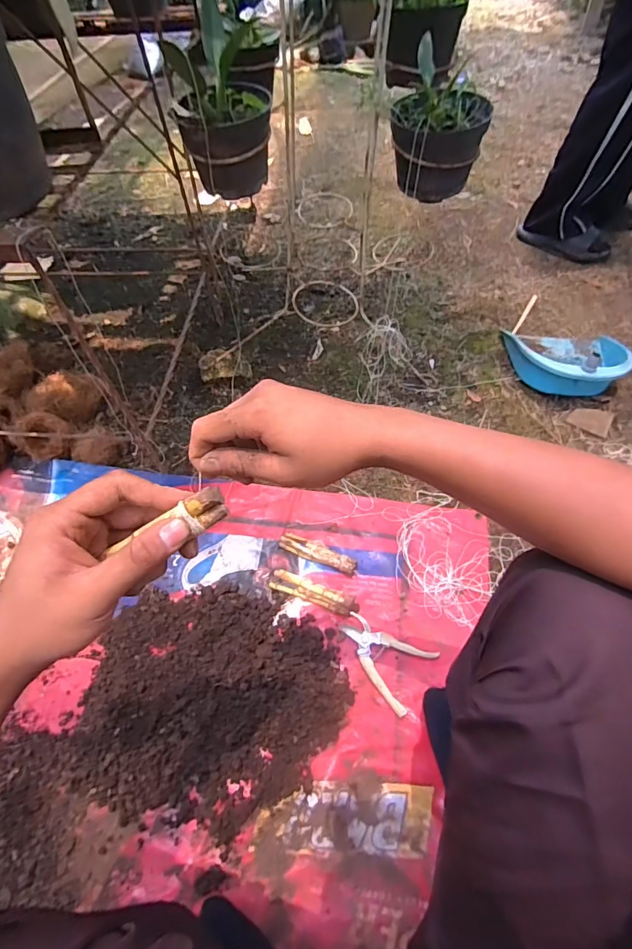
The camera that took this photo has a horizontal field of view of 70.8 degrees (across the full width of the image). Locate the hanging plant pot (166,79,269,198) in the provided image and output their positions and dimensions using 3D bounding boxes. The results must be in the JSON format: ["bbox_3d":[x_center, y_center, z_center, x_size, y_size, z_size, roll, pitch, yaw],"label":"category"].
[{"bbox_3d":[-0.137,-0.518,0.695,0.140,0.115,0.124,-11,55,-4],"label":"hanging plant pot"}]

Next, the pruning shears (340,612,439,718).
[{"bbox_3d":[0.099,0.287,0.696,0.143,0.012,0.104,29,61,20],"label":"pruning shears"}]

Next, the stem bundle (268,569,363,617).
[{"bbox_3d":[-0.004,0.197,0.745,0.153,0.043,0.032,19,58,14],"label":"stem bundle"}]

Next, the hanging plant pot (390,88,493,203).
[{"bbox_3d":[0.185,-0.511,0.687,0.145,0.118,0.125,10,56,10],"label":"hanging plant pot"}]

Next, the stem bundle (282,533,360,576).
[{"bbox_3d":[0.004,0.142,0.791,0.141,0.030,0.029,21,58,15],"label":"stem bundle"}]

